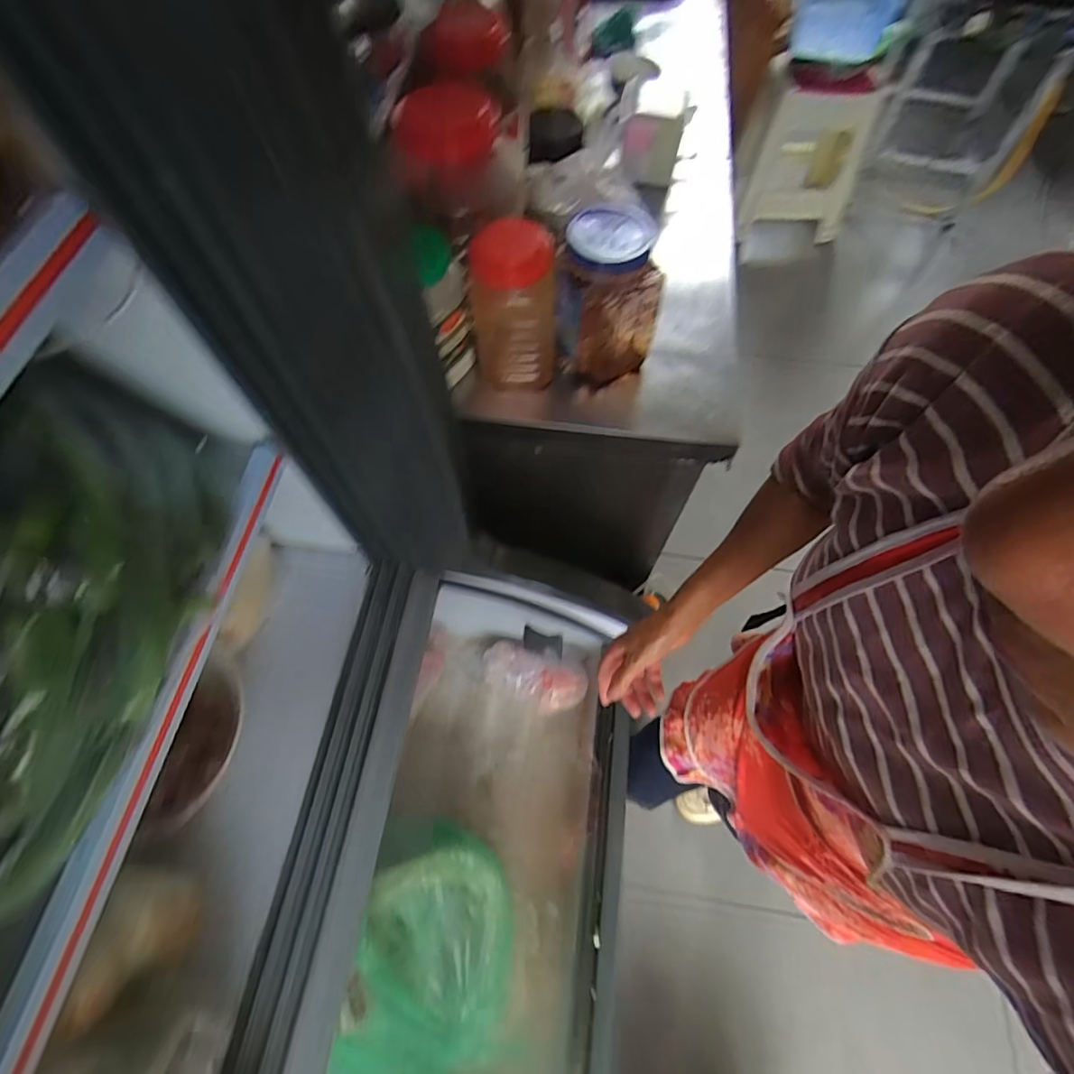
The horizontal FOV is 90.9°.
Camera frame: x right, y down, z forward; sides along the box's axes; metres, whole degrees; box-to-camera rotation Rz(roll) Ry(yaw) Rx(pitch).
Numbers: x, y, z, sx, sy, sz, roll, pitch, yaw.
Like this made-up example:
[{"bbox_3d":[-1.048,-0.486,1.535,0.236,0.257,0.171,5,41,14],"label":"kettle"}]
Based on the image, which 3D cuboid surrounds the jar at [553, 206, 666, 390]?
[{"bbox_3d":[0.087,-0.309,0.691,0.116,0.186,0.101,-22,65,-12],"label":"jar"}]

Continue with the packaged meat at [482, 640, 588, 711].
[{"bbox_3d":[-0.006,0.231,0.883,0.177,0.062,0.092,15,63,7],"label":"packaged meat"}]

